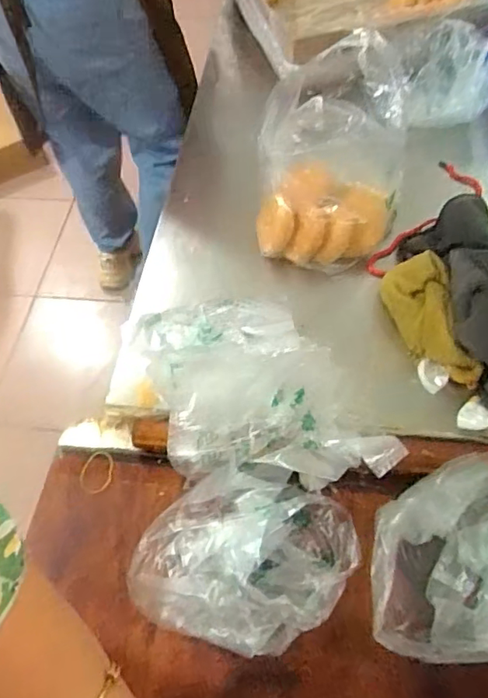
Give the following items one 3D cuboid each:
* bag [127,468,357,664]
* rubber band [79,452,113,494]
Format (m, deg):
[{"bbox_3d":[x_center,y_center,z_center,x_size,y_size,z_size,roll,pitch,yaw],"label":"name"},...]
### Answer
[{"bbox_3d":[0.003,0.180,0.490,0.174,0.064,0.152,12,58,12],"label":"bag"},{"bbox_3d":[-0.153,0.127,0.568,0.033,0.004,0.044,-2,56,2],"label":"rubber band"}]

